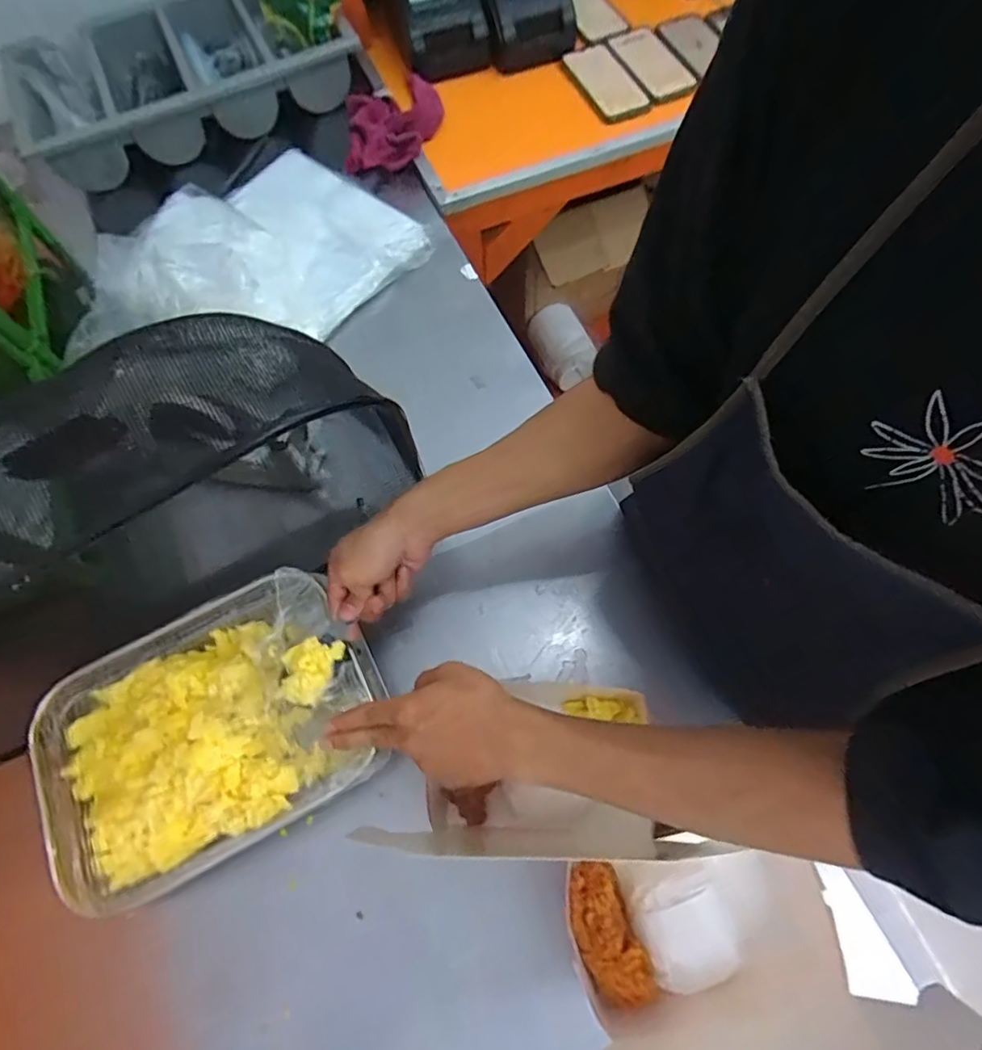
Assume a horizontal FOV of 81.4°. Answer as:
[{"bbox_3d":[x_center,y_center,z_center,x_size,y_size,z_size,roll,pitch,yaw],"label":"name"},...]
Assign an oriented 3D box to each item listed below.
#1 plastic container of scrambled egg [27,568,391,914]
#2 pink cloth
[{"bbox_3d":[-0.251,0.182,0.513,0.285,0.068,0.207,-27,69,-8],"label":"plastic container of scrambled egg"},{"bbox_3d":[-0.143,-0.586,0.834,0.172,0.054,0.118,-34,97,-13],"label":"pink cloth"}]

